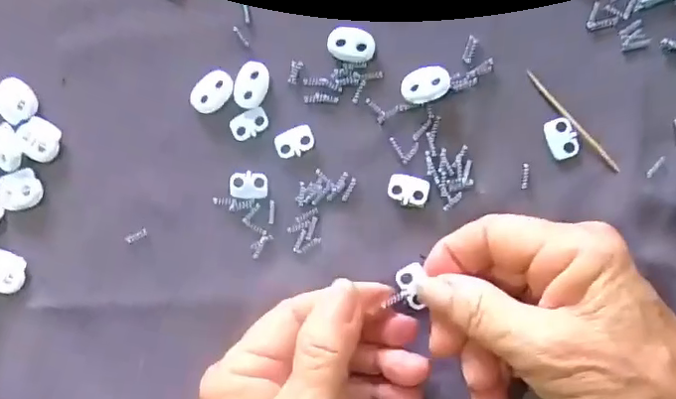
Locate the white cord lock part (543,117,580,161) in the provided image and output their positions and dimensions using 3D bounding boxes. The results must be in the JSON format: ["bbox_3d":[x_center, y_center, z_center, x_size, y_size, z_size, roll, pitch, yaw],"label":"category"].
[{"bbox_3d":[0.103,-0.028,0.262,0.014,0.004,0.019,-13,87,4],"label":"white cord lock part"}]

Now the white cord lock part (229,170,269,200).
[{"bbox_3d":[-0.043,-0.007,0.275,0.018,0.004,0.013,7,88,5],"label":"white cord lock part"}]

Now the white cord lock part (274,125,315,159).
[{"bbox_3d":[-0.021,-0.028,0.274,0.019,0.004,0.013,-18,86,4],"label":"white cord lock part"}]

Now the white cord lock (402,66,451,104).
[{"bbox_3d":[0.041,-0.053,0.266,0.022,0.004,0.015,-12,94,17],"label":"white cord lock"}]

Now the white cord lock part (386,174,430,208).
[{"bbox_3d":[0.033,-0.004,0.268,0.019,0.004,0.014,10,89,5],"label":"white cord lock part"}]

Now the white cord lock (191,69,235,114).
[{"bbox_3d":[-0.061,-0.052,0.278,0.016,0.004,0.023,43,92,5],"label":"white cord lock"}]

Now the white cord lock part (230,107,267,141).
[{"bbox_3d":[-0.043,-0.037,0.276,0.018,0.004,0.013,-21,86,4],"label":"white cord lock part"}]

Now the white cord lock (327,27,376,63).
[{"bbox_3d":[0.006,-0.074,0.273,0.022,0.004,0.015,9,88,5],"label":"white cord lock"}]

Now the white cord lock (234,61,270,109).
[{"bbox_3d":[-0.042,-0.055,0.276,0.015,0.004,0.022,20,89,5],"label":"white cord lock"}]

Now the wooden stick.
[{"bbox_3d":[0.107,-0.036,0.262,0.004,0.004,0.059,-40,85,2],"label":"wooden stick"}]

